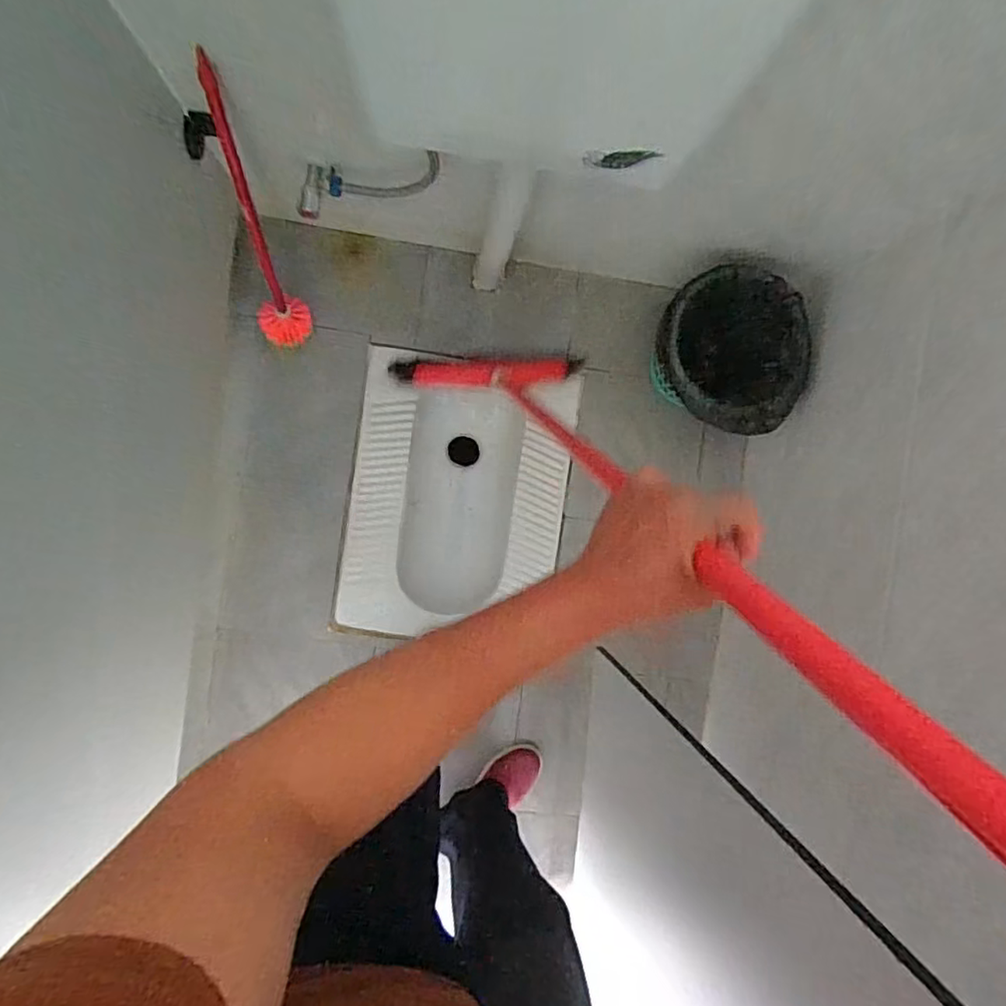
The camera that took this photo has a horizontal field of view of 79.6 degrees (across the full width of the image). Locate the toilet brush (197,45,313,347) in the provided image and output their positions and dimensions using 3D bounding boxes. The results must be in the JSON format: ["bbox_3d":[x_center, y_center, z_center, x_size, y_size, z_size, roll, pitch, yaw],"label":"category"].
[{"bbox_3d":[-0.389,-0.422,0.950,0.083,0.499,0.076,3,69,-5],"label":"toilet brush"}]

